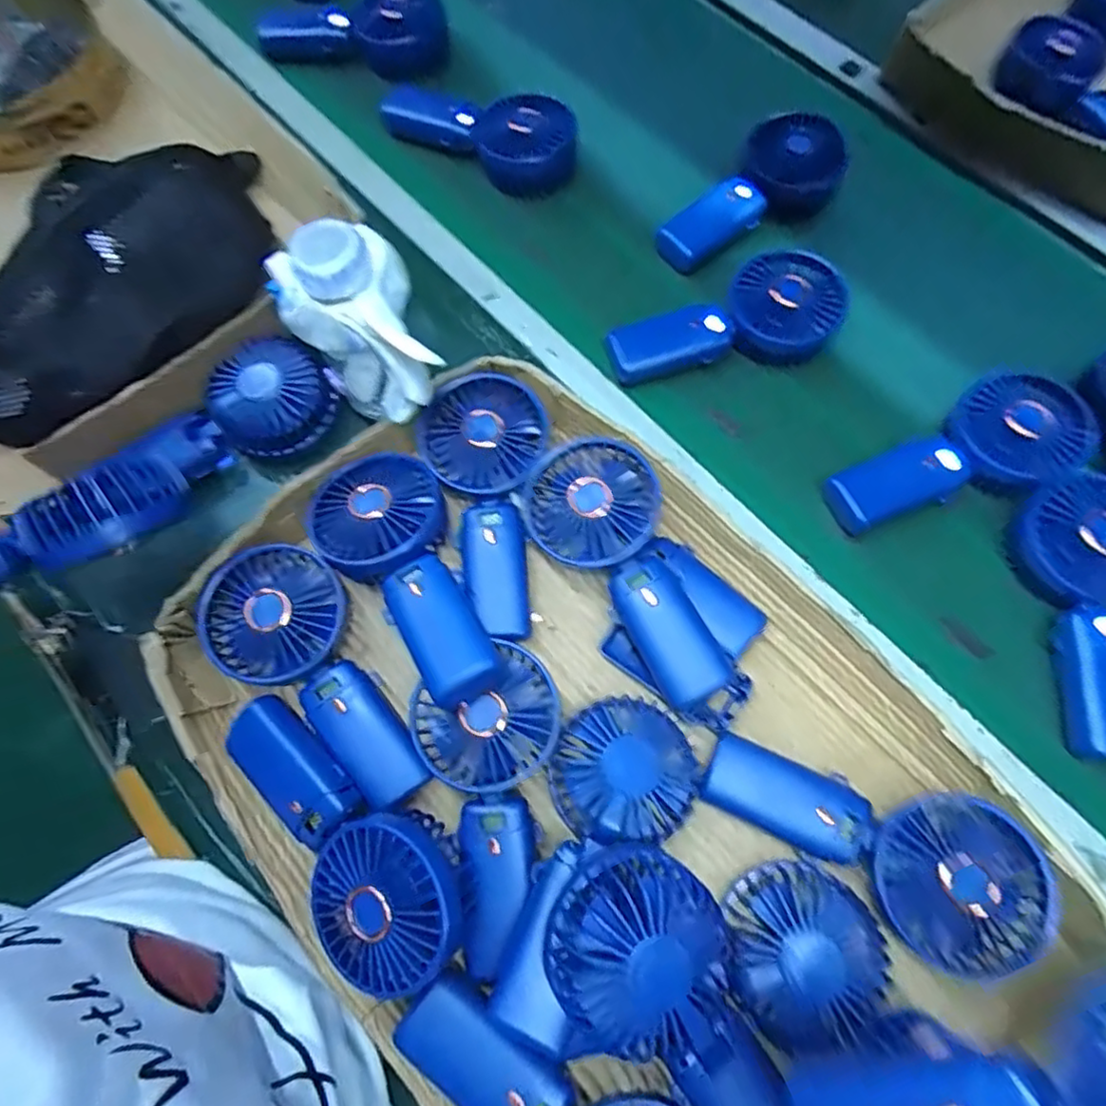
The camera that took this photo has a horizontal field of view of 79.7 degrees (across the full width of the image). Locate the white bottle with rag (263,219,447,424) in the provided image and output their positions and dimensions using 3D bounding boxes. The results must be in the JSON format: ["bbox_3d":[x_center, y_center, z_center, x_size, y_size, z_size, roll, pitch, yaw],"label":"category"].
[{"bbox_3d":[-0.122,-0.135,0.432,0.077,0.131,0.090,-22,70,-8],"label":"white bottle with rag"}]

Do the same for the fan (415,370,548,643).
[{"bbox_3d":[-0.041,-0.032,0.456,0.077,0.031,0.183,-7,82,-2],"label":"fan"}]

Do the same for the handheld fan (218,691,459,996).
[{"bbox_3d":[-0.117,0.147,0.364,0.086,0.040,0.185,-33,72,-12],"label":"handheld fan"}]

